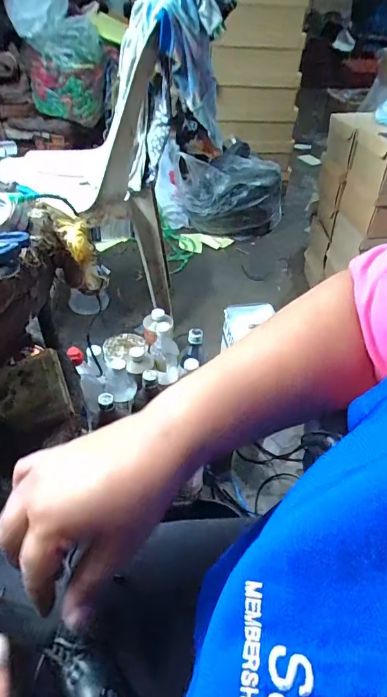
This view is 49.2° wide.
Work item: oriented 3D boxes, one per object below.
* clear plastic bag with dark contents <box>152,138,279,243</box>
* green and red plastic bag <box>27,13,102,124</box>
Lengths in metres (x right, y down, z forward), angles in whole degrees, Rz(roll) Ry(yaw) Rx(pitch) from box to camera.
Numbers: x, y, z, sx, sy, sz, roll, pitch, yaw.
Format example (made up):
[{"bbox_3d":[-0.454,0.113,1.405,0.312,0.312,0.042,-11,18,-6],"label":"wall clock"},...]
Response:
[{"bbox_3d":[0.106,-0.600,1.628,0.476,0.271,0.224,-6,43,-10],"label":"clear plastic bag with dark contents"},{"bbox_3d":[-0.446,-0.975,1.493,0.249,0.295,0.173,-10,44,-14],"label":"green and red plastic bag"}]

